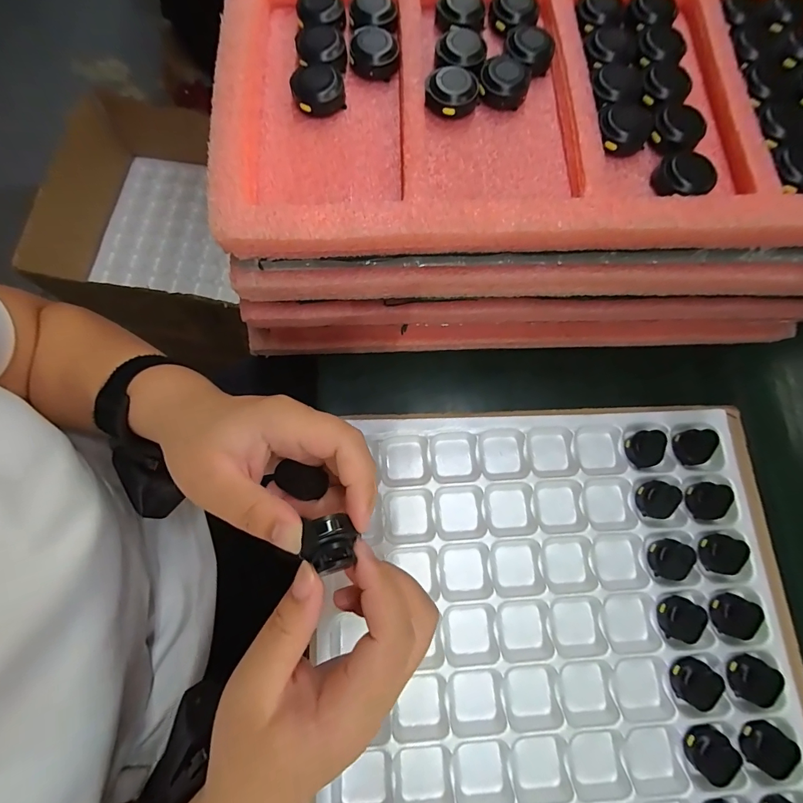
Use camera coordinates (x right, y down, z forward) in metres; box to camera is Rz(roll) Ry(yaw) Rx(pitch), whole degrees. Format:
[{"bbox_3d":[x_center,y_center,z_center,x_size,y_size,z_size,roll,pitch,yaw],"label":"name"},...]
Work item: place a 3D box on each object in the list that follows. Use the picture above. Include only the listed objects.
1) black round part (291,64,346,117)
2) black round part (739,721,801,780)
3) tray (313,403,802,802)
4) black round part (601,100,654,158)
[{"bbox_3d":[-0.049,-0.183,0.229,0.029,0.013,0.029,0,78,-1],"label":"black round part"},{"bbox_3d":[0.264,0.251,0.281,0.028,0.015,0.031,31,75,3],"label":"black round part"},{"bbox_3d":[0.123,0.259,0.286,0.368,0.036,0.514,-1,76,-6],"label":"tray"},{"bbox_3d":[0.130,-0.159,0.226,0.030,0.008,0.035,8,78,0],"label":"black round part"}]

